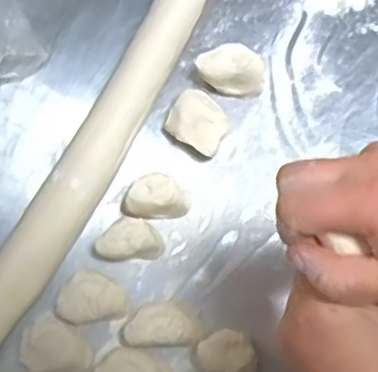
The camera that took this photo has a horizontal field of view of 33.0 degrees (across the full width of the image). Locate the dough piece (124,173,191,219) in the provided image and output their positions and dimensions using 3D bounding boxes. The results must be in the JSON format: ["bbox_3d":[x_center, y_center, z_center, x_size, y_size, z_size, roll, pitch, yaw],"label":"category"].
[{"bbox_3d":[-0.026,0.011,0.546,0.052,0.038,0.035,5,76,0],"label":"dough piece"}]

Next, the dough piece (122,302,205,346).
[{"bbox_3d":[-0.020,0.113,0.523,0.062,0.030,0.032,0,76,-1],"label":"dough piece"}]

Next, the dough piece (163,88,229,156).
[{"bbox_3d":[0.010,-0.057,0.569,0.051,0.036,0.047,30,78,6],"label":"dough piece"}]

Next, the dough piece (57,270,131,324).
[{"bbox_3d":[-0.080,0.091,0.527,0.058,0.029,0.040,-6,77,-2],"label":"dough piece"}]

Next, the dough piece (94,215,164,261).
[{"bbox_3d":[-0.050,0.046,0.538,0.055,0.033,0.034,-7,77,-3],"label":"dough piece"}]

